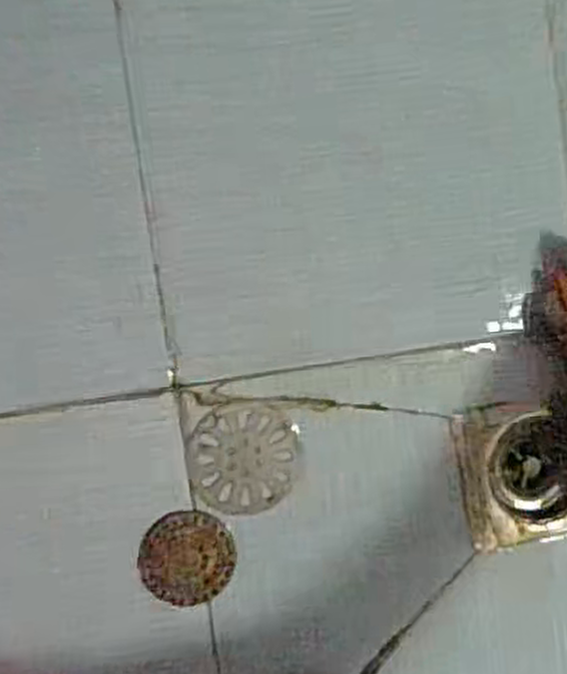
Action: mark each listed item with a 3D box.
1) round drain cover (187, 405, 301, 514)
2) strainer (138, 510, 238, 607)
[{"bbox_3d":[-0.027,0.084,0.546,0.075,0.006,0.073,0,92,-8],"label":"round drain cover"},{"bbox_3d":[-0.064,0.150,0.538,0.064,0.004,0.061,0,91,-8],"label":"strainer"}]

